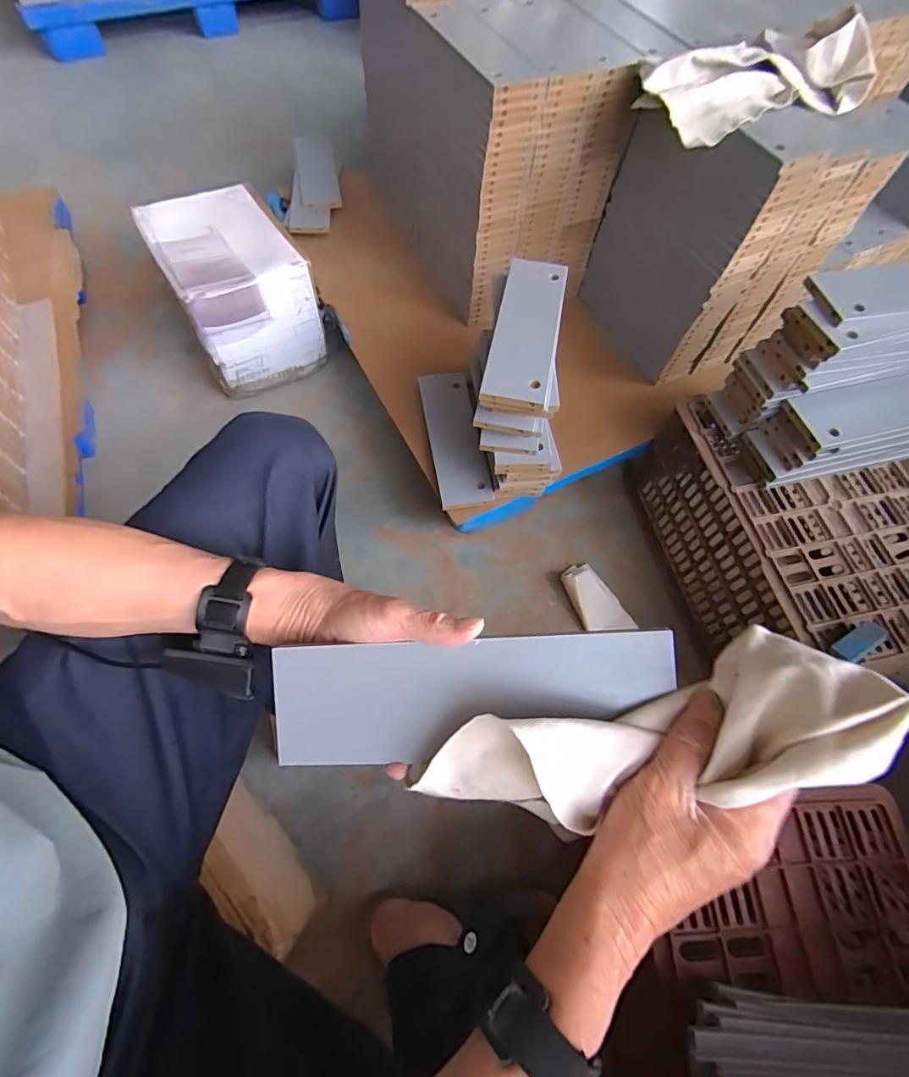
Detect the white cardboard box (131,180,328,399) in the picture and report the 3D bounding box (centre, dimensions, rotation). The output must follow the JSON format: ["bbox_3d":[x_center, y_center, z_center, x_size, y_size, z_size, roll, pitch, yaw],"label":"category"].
[{"bbox_3d":[-0.437,-0.507,0.995,0.229,0.202,0.300,-29,69,-16],"label":"white cardboard box"}]

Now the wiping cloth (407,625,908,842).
[{"bbox_3d":[0.098,0.119,0.289,0.256,0.060,0.079,-20,63,18],"label":"wiping cloth"}]

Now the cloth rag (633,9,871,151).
[{"bbox_3d":[0.400,-0.630,0.672,0.273,0.085,0.167,-20,66,-12],"label":"cloth rag"}]

